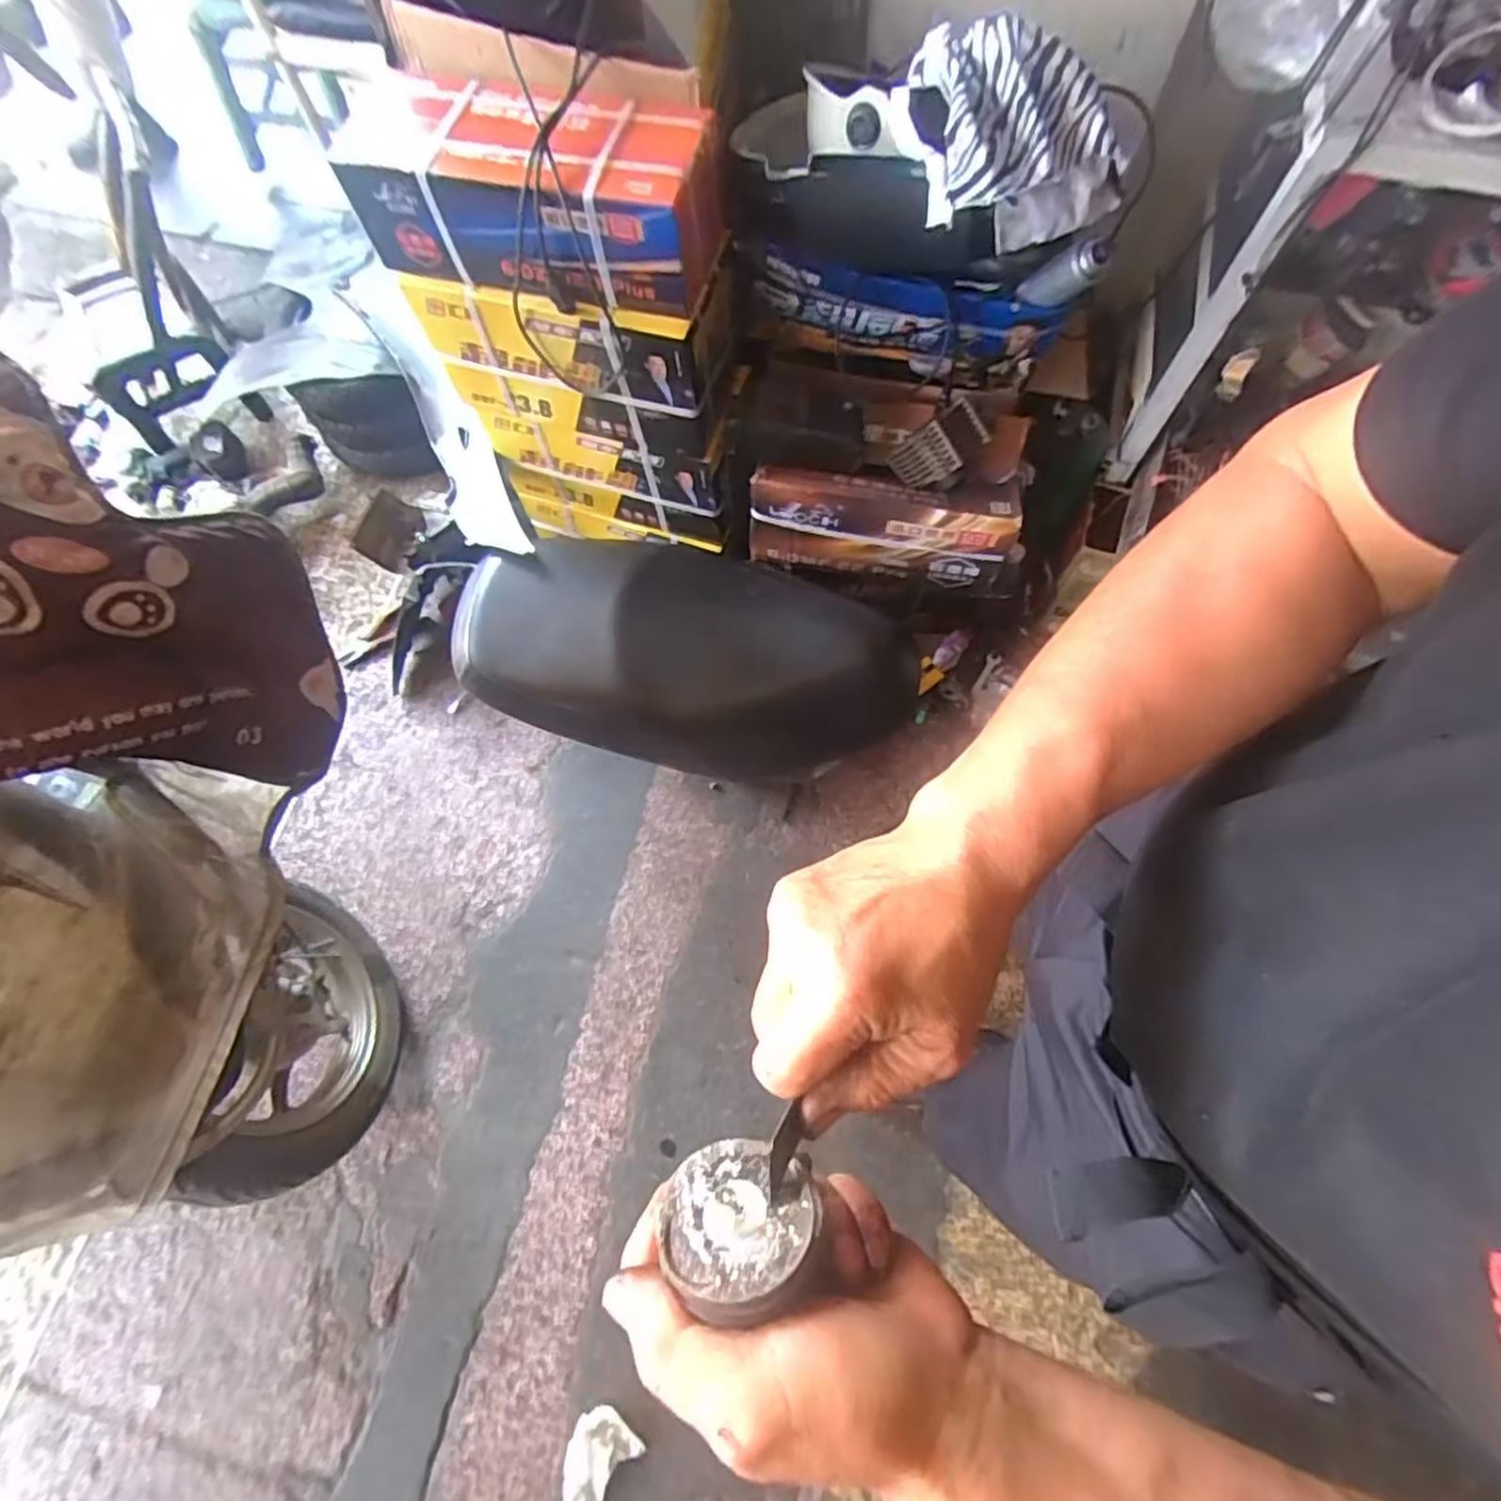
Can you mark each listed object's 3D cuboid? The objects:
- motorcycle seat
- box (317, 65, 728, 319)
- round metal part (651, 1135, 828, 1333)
[{"bbox_3d":[-0.094,-0.151,1.104,0.672,0.165,0.355,0,70,2],"label":"motorcycle seat"},{"bbox_3d":[-0.246,-0.659,0.864,0.403,0.141,0.180,16,72,7],"label":"box"},{"bbox_3d":[-0.002,0.163,0.244,0.051,0.028,0.051,-6,27,3],"label":"round metal part"}]

